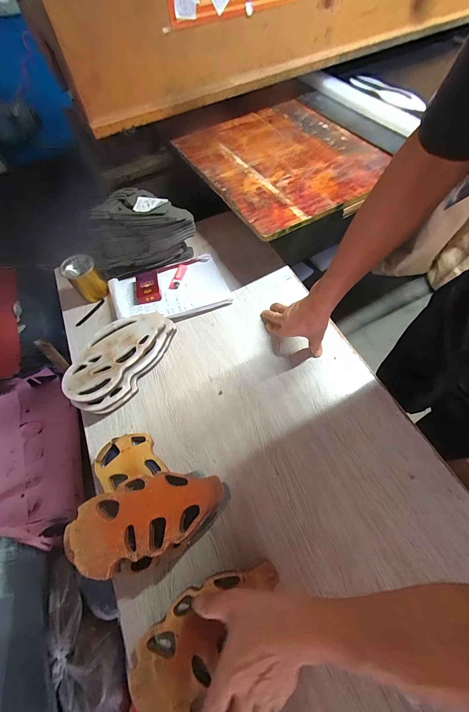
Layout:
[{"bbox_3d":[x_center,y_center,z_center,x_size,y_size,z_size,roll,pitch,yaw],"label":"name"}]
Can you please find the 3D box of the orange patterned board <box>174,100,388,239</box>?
[{"bbox_3d":[0.144,-0.540,0.745,0.460,0.023,0.478,-28,66,-13],"label":"orange patterned board"}]

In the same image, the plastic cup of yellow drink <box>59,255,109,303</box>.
[{"bbox_3d":[-0.367,-0.192,0.684,0.071,0.089,0.076,-1,61,2],"label":"plastic cup of yellow drink"}]

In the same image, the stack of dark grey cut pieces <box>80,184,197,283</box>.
[{"bbox_3d":[-0.237,-0.316,0.706,0.267,0.163,0.134,-12,61,-4],"label":"stack of dark grey cut pieces"}]

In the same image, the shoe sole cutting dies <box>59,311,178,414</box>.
[{"bbox_3d":[-0.235,0.003,0.580,0.118,0.076,0.246,26,65,16],"label":"shoe sole cutting dies"}]

